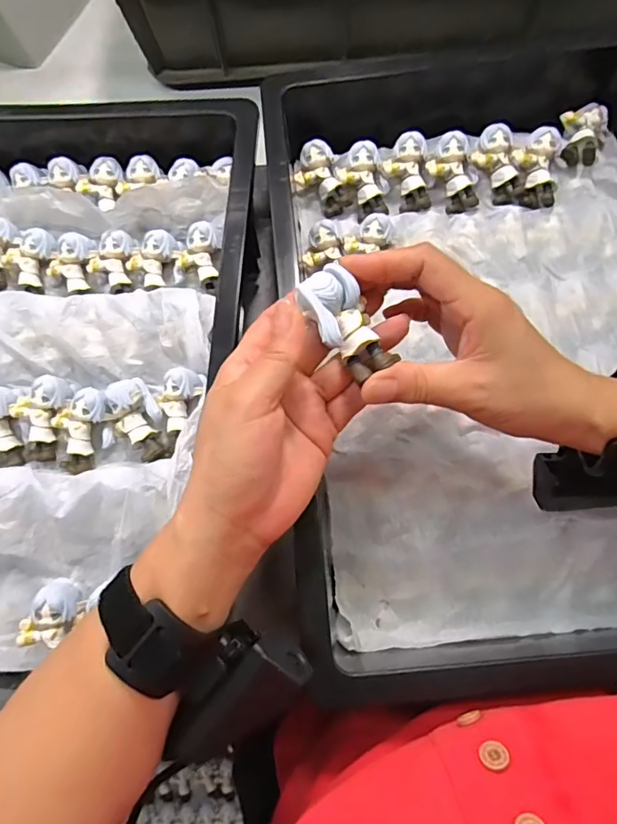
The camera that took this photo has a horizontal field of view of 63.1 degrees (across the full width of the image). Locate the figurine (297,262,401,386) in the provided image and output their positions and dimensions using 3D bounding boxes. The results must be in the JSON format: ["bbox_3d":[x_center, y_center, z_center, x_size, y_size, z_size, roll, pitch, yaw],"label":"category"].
[{"bbox_3d":[0.020,-0.045,0.251,0.032,0.023,0.057,-32,76,-7],"label":"figurine"}]

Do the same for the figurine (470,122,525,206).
[{"bbox_3d":[0.157,-0.203,0.415,0.036,0.021,0.062,-22,100,-4],"label":"figurine"}]

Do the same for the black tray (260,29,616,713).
[{"bbox_3d":[0.139,-0.070,0.364,0.325,0.073,0.489,-6,75,0],"label":"black tray"}]

